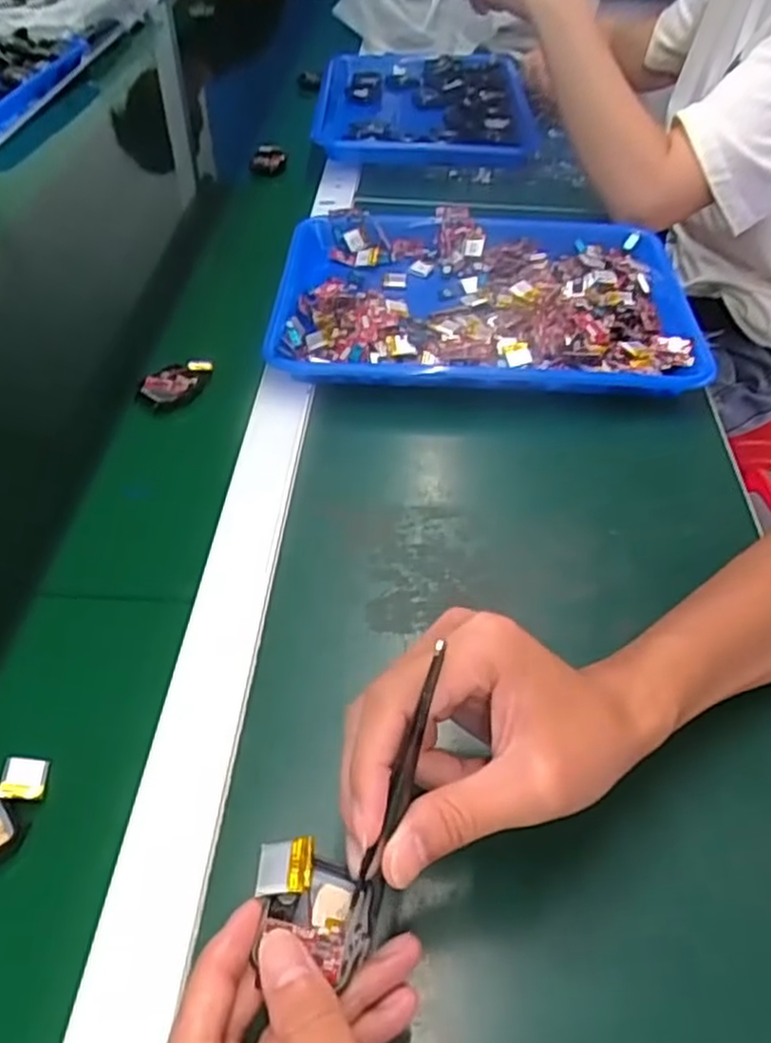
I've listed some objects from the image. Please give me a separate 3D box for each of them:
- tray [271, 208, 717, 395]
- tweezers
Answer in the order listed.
[{"bbox_3d":[0.080,-0.193,0.645,0.341,0.037,0.264,3,46,3],"label":"tray"},{"bbox_3d":[0.006,0.093,0.274,0.007,0.011,0.093,18,91,16],"label":"tweezers"}]

